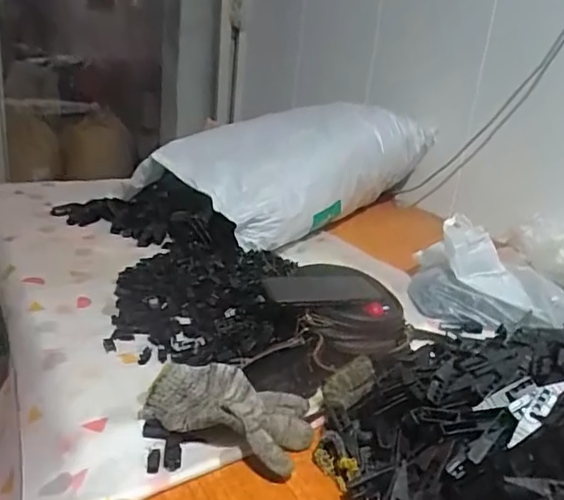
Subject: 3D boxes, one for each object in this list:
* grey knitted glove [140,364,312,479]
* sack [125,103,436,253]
[{"bbox_3d":[-0.056,0.170,0.617,0.177,0.049,0.109,12,22,15],"label":"grey knitted glove"},{"bbox_3d":[0.041,-0.199,1.339,0.307,0.229,0.697,22,27,37],"label":"sack"}]

